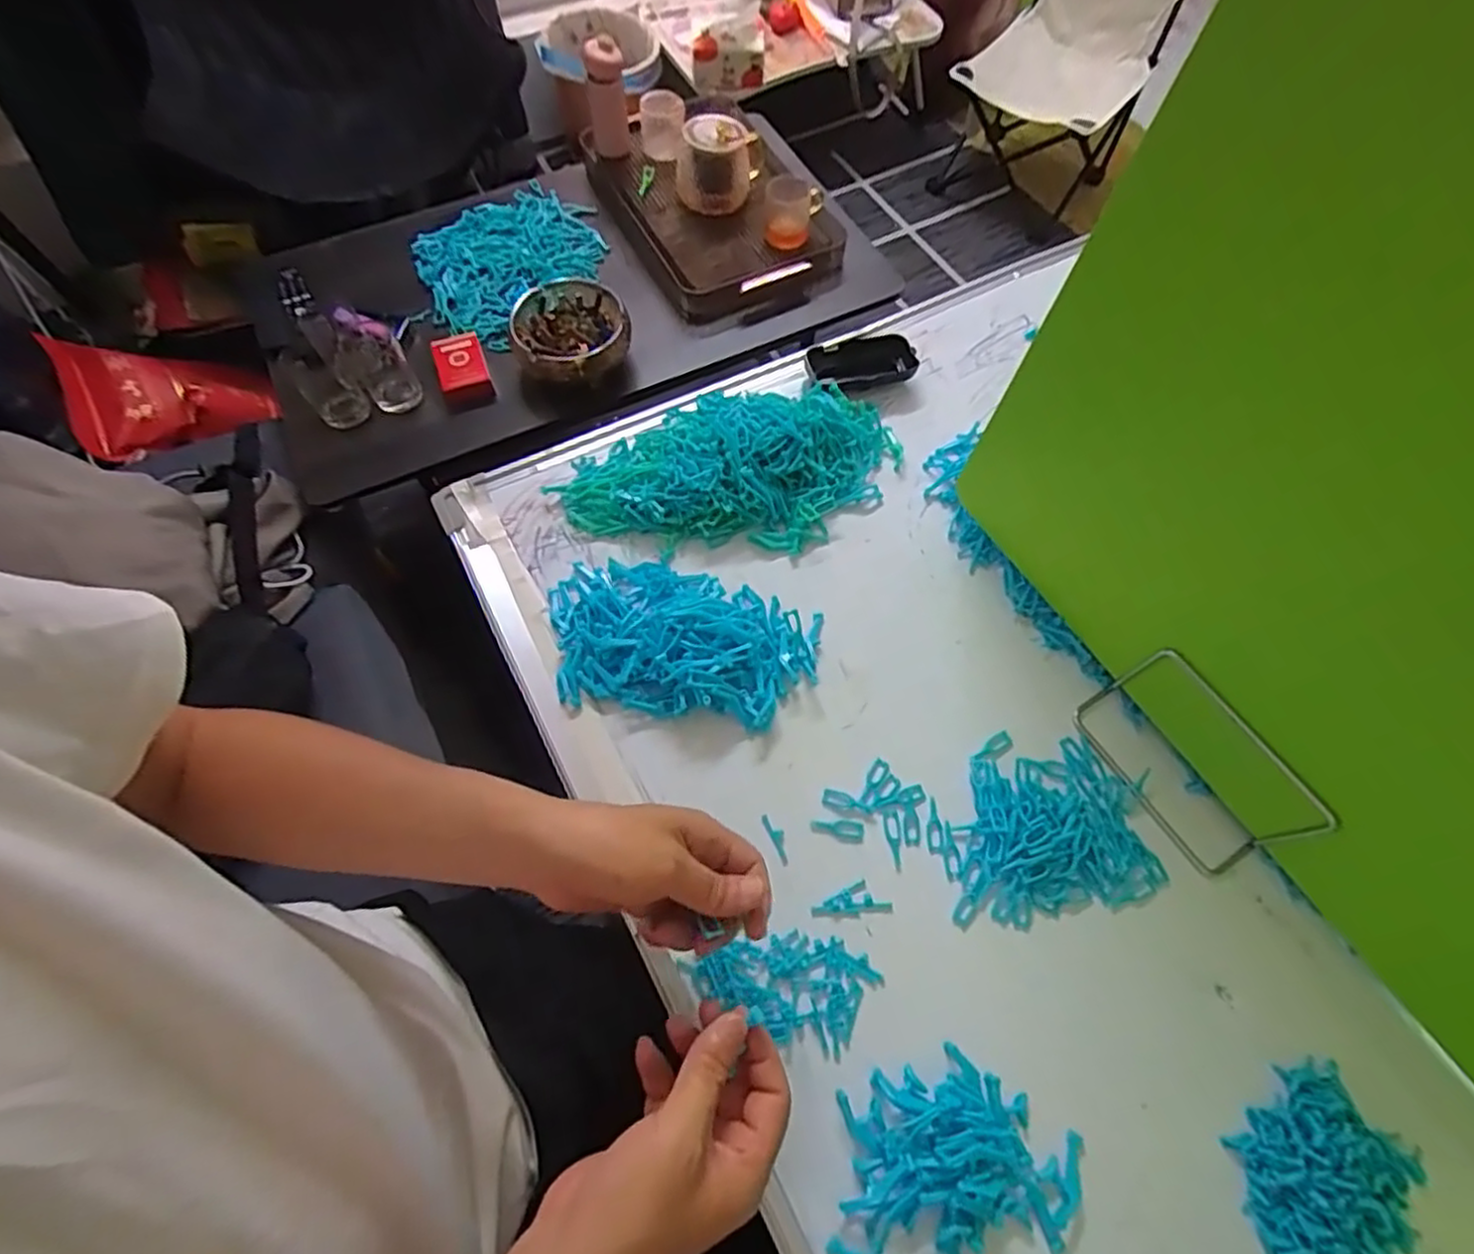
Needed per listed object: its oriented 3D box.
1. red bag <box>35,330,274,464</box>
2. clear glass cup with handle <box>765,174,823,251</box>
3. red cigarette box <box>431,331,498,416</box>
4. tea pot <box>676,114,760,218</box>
[{"bbox_3d":[-0.991,-0.396,1.221,0.298,0.100,0.213,-17,86,-39],"label":"red bag"},{"bbox_3d":[0.072,-0.545,0.904,0.069,0.070,0.061,11,65,5],"label":"clear glass cup with handle"},{"bbox_3d":[-0.339,-0.316,0.854,0.060,0.031,0.107,-19,66,-9],"label":"red cigarette box"},{"bbox_3d":[-0.027,-0.622,0.934,0.106,0.103,0.085,14,65,7],"label":"tea pot"}]

